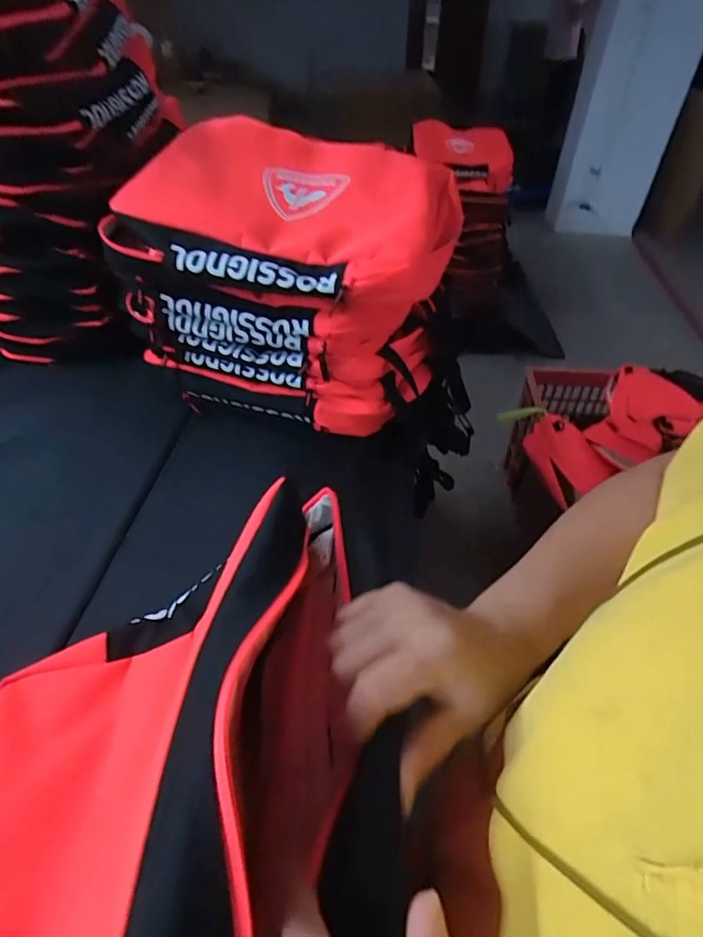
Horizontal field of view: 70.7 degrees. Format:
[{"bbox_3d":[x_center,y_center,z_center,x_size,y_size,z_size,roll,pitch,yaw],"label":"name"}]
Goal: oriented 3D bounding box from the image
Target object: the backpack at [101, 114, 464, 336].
[{"bbox_3d":[-0.080,-0.413,0.804,0.486,0.162,0.416,10,46,9],"label":"backpack"}]

